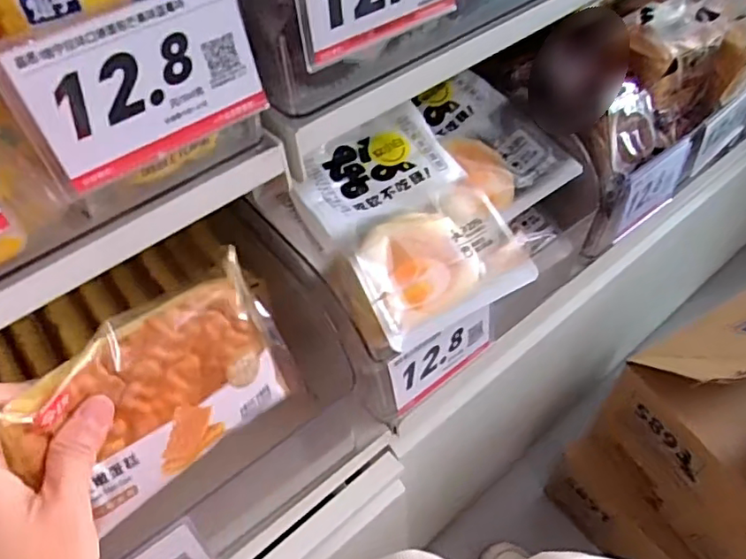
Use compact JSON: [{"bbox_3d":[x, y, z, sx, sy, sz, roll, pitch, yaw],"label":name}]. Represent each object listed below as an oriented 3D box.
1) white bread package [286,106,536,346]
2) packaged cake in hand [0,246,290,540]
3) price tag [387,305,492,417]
[{"bbox_3d":[0.019,-0.044,0.426,0.126,0.043,0.169,-28,76,-20],"label":"white bread package"},{"bbox_3d":[-0.115,0.071,0.332,0.142,0.105,0.032,-31,22,-37],"label":"packaged cake in hand"},{"bbox_3d":[0.053,0.055,0.438,0.097,0.065,0.005,-32,46,-23],"label":"price tag"}]

